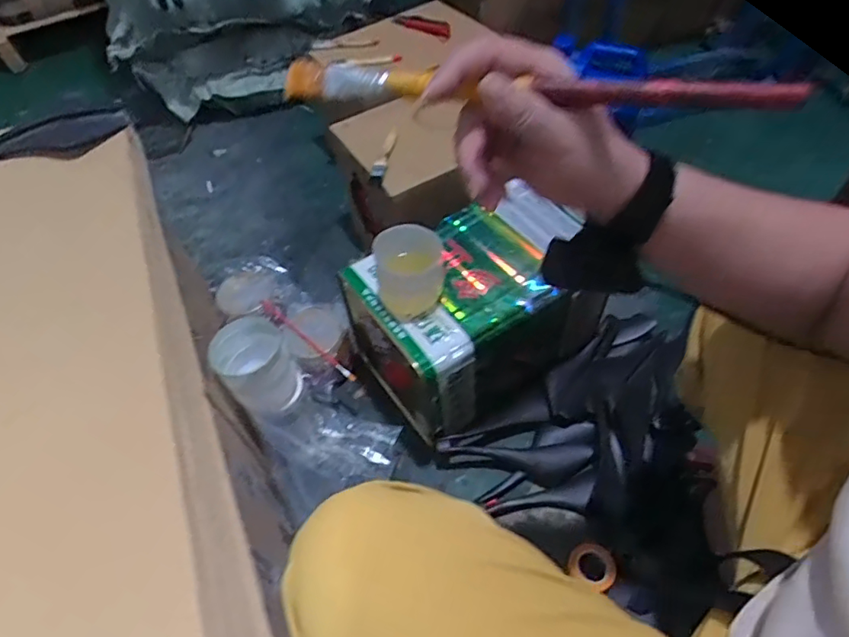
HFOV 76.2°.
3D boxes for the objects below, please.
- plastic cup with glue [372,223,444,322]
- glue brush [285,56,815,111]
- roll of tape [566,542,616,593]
[{"bbox_3d":[-0.018,-0.066,0.743,0.092,0.093,0.094,-2,53,3],"label":"plastic cup with glue"},{"bbox_3d":[0.051,-0.126,0.294,0.277,0.023,0.021,8,54,14],"label":"glue brush"},{"bbox_3d":[0.234,0.344,0.753,0.063,0.031,0.059,27,60,23],"label":"roll of tape"}]

